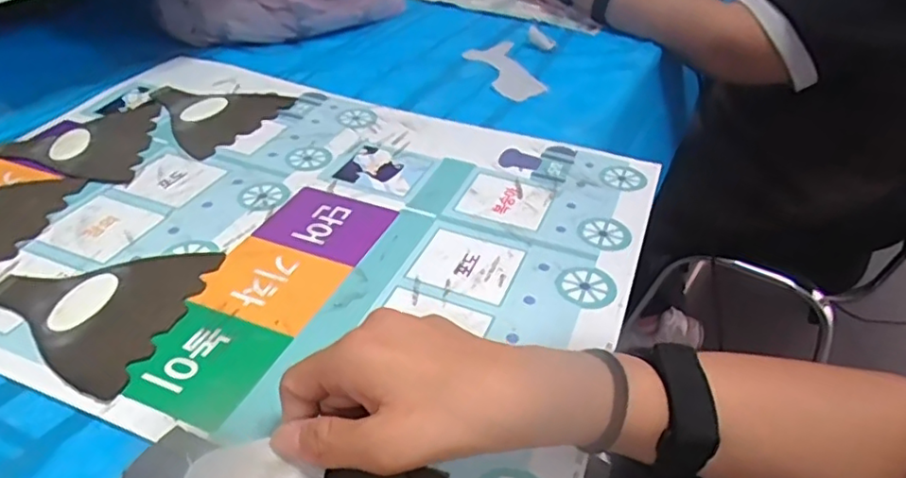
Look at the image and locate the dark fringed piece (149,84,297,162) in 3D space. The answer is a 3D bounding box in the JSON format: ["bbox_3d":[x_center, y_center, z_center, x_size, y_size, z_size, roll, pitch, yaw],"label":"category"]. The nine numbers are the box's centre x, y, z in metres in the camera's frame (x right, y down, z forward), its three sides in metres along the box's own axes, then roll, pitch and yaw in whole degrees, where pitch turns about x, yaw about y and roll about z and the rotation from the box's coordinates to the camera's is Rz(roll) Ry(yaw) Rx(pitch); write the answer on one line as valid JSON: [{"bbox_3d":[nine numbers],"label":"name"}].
[{"bbox_3d":[-0.243,-0.126,0.585,0.127,0.005,0.124,18,41,19],"label":"dark fringed piece"}]

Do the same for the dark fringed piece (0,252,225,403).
[{"bbox_3d":[-0.230,0.041,0.374,0.123,0.005,0.121,8,39,7],"label":"dark fringed piece"}]

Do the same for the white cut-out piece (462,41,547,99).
[{"bbox_3d":[0.056,-0.199,0.687,0.062,0.010,0.147,-11,41,-7],"label":"white cut-out piece"}]

